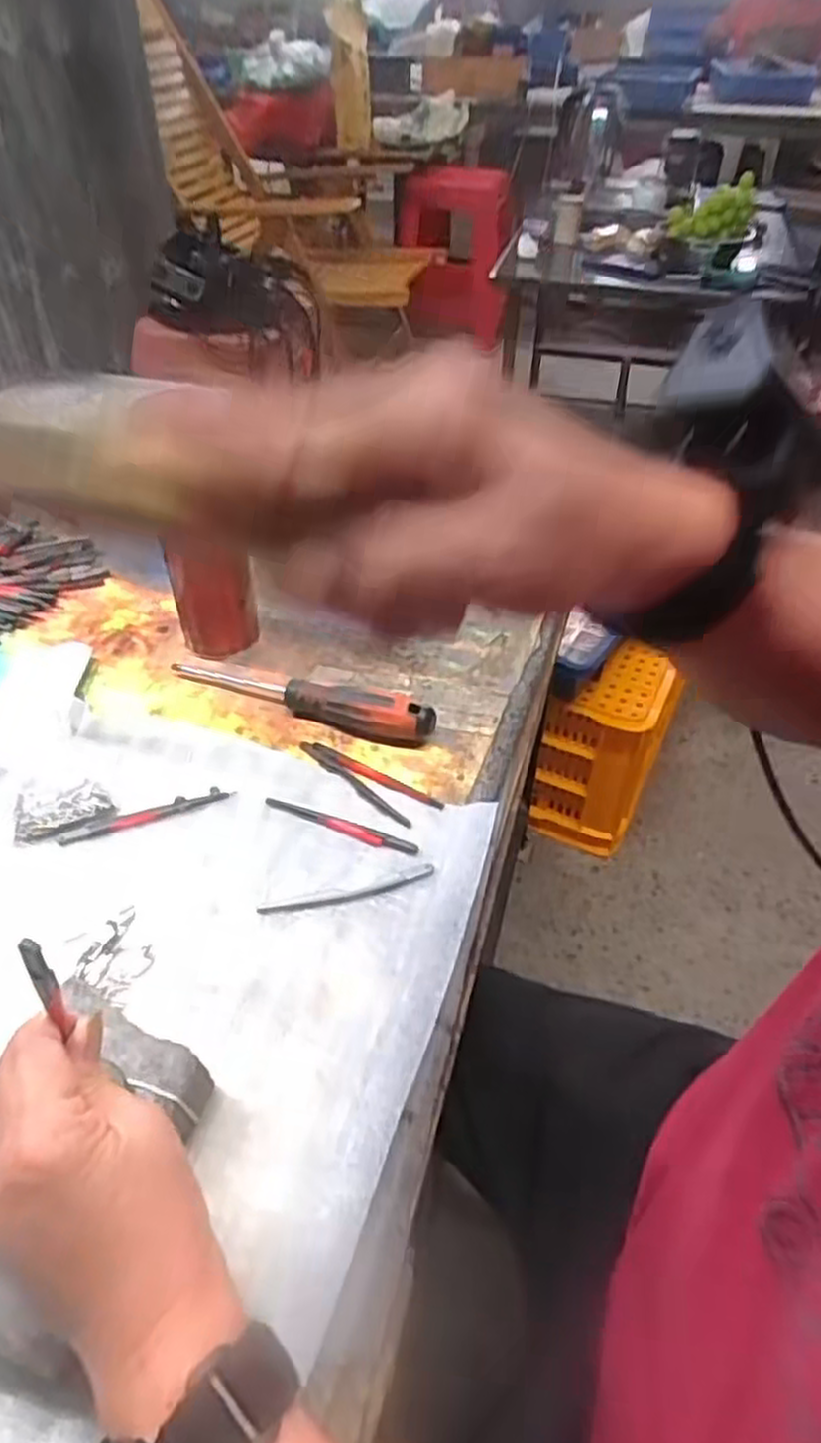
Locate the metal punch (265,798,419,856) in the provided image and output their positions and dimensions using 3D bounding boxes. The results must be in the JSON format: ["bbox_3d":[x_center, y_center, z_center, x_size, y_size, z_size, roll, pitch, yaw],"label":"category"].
[{"bbox_3d":[-0.044,0.064,0.490,0.102,0.004,0.010,18,47,15],"label":"metal punch"}]

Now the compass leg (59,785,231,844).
[{"bbox_3d":[-0.166,0.058,0.494,0.105,0.006,0.013,-13,47,-15],"label":"compass leg"}]

